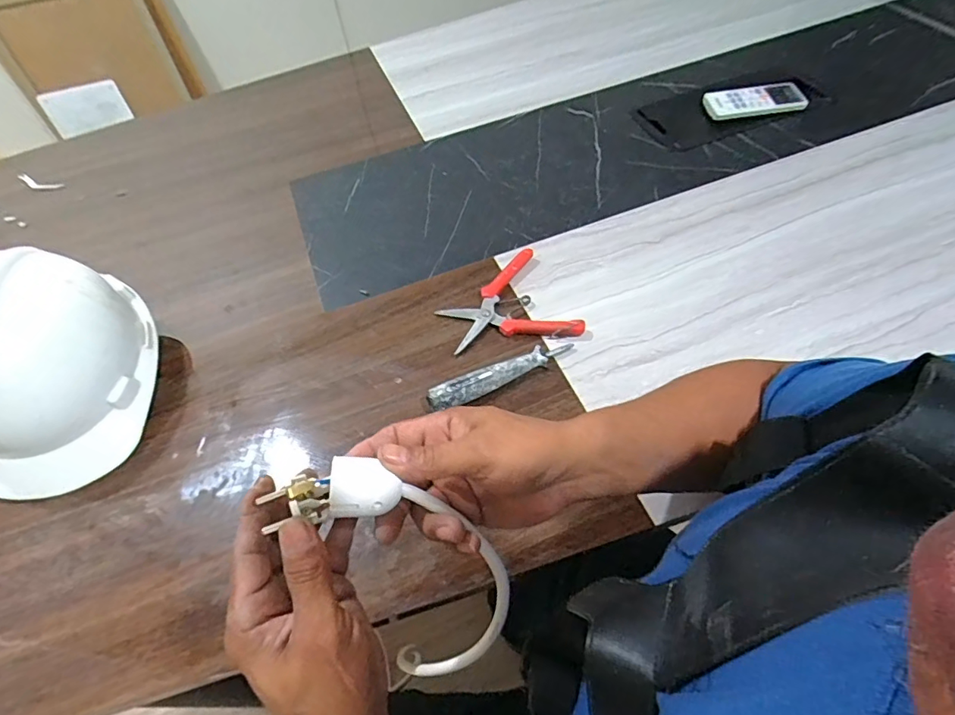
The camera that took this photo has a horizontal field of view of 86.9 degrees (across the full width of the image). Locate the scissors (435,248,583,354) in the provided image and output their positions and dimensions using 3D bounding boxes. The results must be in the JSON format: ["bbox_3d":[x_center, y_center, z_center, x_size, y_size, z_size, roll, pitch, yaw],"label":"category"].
[{"bbox_3d":[0.032,-0.057,0.591,0.140,0.019,0.136,-24,57,-11],"label":"scissors"}]

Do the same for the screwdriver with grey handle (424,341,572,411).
[{"bbox_3d":[0.026,0.017,0.535,0.163,0.020,0.027,-25,57,-12],"label":"screwdriver with grey handle"}]

